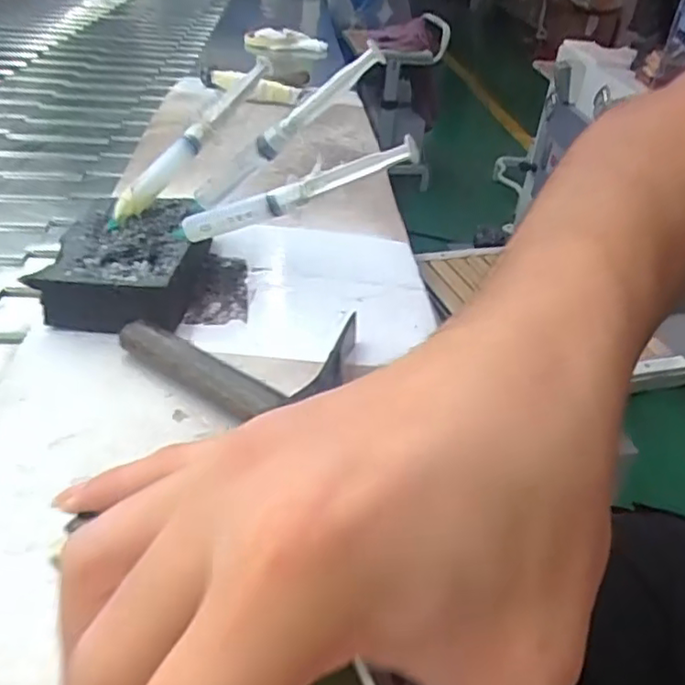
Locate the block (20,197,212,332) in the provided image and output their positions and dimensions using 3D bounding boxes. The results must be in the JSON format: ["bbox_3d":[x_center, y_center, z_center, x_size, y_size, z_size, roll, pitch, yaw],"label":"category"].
[{"bbox_3d":[-0.135,-0.052,0.411,0.080,0.033,0.132,4,35,-3],"label":"block"}]

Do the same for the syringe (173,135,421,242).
[{"bbox_3d":[-0.033,-0.088,0.380,0.167,0.017,0.020,-13,27,25],"label":"syringe"}]

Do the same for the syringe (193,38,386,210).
[{"bbox_3d":[-0.041,-0.130,0.402,0.164,0.015,0.027,-29,18,33],"label":"syringe"}]

